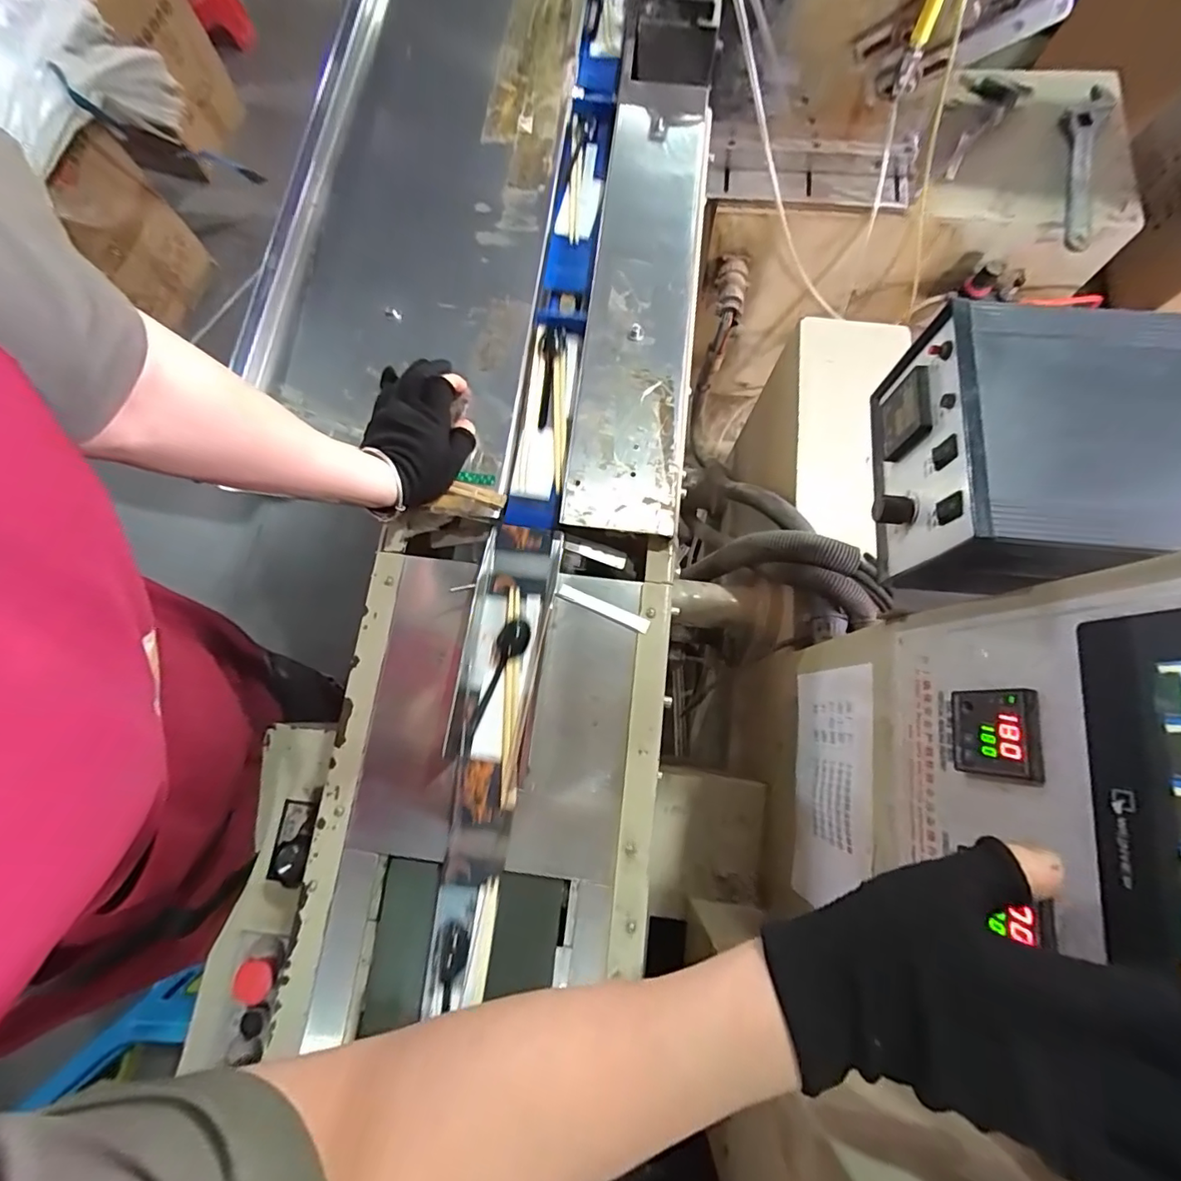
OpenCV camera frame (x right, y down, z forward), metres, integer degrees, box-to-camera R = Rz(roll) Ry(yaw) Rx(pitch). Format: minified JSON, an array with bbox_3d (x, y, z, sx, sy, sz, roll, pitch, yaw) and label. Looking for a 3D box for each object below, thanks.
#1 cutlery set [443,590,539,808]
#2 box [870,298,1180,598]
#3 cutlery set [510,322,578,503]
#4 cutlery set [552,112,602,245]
[{"bbox_3d":[-0.090,0.091,0.483,0.066,0.015,0.183,6,76,2],"label":"cutlery set"},{"bbox_3d":[0.297,-0.084,0.349,0.181,0.108,0.161,5,76,2],"label":"box"},{"bbox_3d":[-0.047,-0.189,0.560,0.049,0.019,0.199,6,76,2],"label":"cutlery set"},{"bbox_3d":[-0.009,-0.489,0.630,0.049,0.009,0.177,8,76,3],"label":"cutlery set"}]

